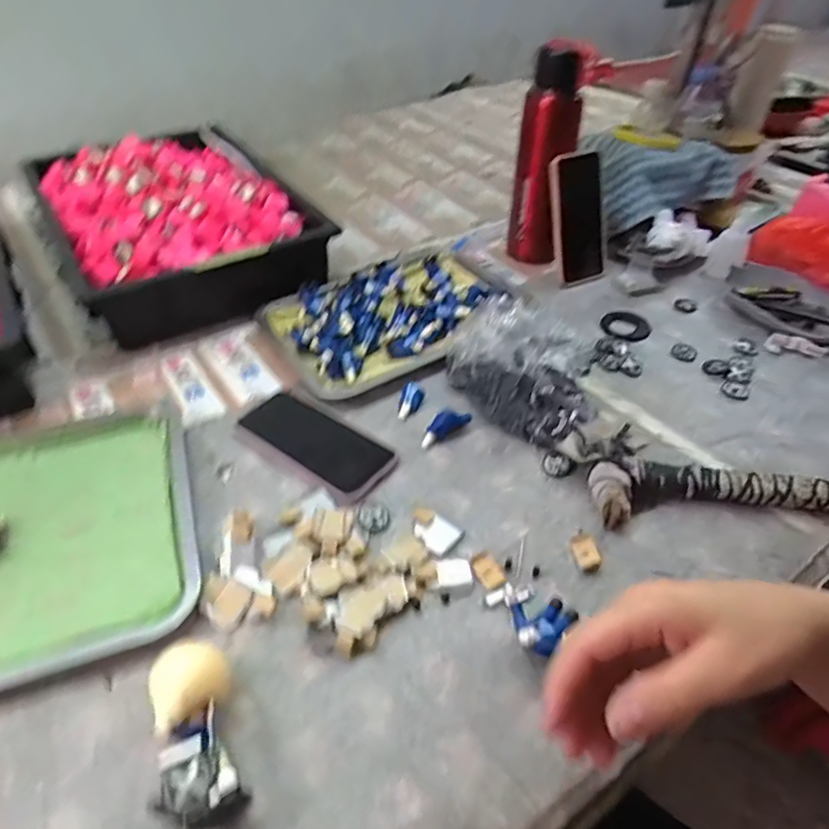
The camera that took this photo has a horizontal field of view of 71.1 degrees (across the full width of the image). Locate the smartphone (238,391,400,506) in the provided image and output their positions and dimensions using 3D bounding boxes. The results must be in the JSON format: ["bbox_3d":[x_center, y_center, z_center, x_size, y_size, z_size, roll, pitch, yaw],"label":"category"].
[{"bbox_3d":[-0.100,0.023,0.569,0.175,0.010,0.074,29,49,28],"label":"smartphone"}]

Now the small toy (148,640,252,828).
[{"bbox_3d":[-0.134,0.194,0.357,0.049,0.049,0.102,-14,44,-15],"label":"small toy"}]

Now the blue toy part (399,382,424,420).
[{"bbox_3d":[-0.003,-0.017,0.611,0.021,0.017,0.042,7,43,8],"label":"blue toy part"}]

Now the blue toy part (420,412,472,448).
[{"bbox_3d":[0.027,0.011,0.581,0.056,0.014,0.024,-24,47,-24],"label":"blue toy part"}]

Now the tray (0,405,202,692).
[{"bbox_3d":[-0.345,0.100,0.477,0.305,0.024,0.283,-14,44,-15],"label":"tray"}]

